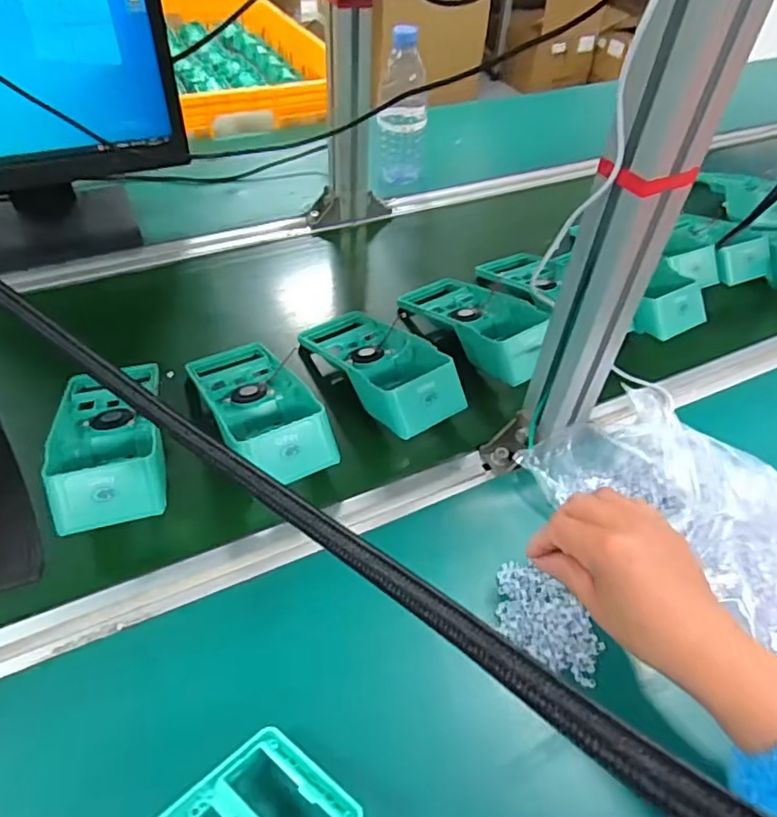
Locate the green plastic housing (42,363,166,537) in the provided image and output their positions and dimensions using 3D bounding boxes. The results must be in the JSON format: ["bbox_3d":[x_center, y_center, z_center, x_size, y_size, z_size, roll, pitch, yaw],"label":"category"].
[{"bbox_3d":[-0.240,0.017,0.498,0.088,0.050,0.207,-12,48,-15],"label":"green plastic housing"}]

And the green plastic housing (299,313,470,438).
[{"bbox_3d":[-0.010,-0.049,0.580,0.091,0.059,0.194,-25,53,-26],"label":"green plastic housing"}]

